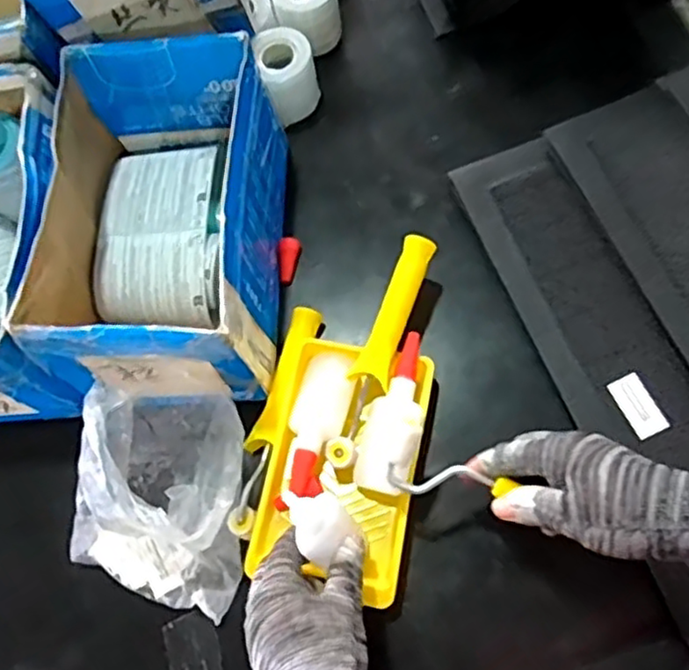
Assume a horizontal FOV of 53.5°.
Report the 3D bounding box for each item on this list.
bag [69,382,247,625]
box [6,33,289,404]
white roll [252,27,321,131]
[{"bbox_3d":[-0.138,0.126,0.538,0.135,0.121,0.153,17,73,11],"label":"bag"},{"bbox_3d":[-0.147,-0.093,0.576,0.163,0.136,0.269,-1,70,6],"label":"box"},{"bbox_3d":[-0.053,-0.255,0.678,0.056,0.065,0.066,-15,70,0],"label":"white roll"}]

